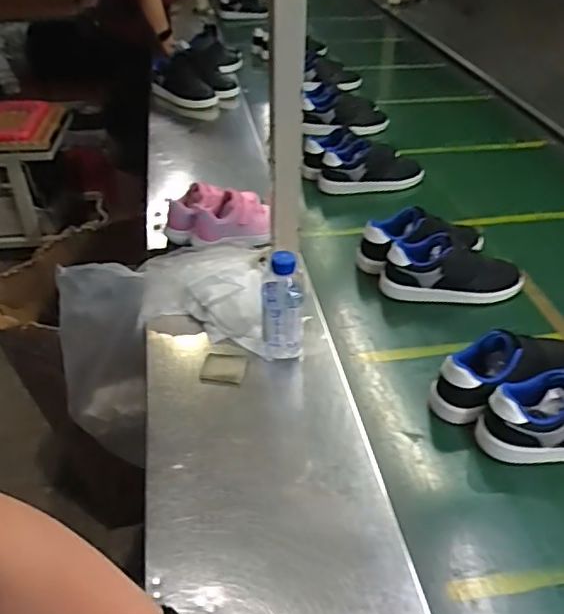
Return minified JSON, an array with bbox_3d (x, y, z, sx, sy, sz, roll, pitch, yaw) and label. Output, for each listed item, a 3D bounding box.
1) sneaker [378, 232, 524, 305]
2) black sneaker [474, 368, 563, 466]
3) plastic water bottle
[{"bbox_3d":[0.285,-0.060,0.968,0.231,0.097,0.078,1,39,1],"label":"sneaker"},{"bbox_3d":[0.364,0.136,0.719,0.224,0.094,0.076,-1,39,-1],"label":"black sneaker"},{"bbox_3d":[0.001,0.002,0.787,0.056,0.173,0.054,1,39,1],"label":"plastic water bottle"}]

